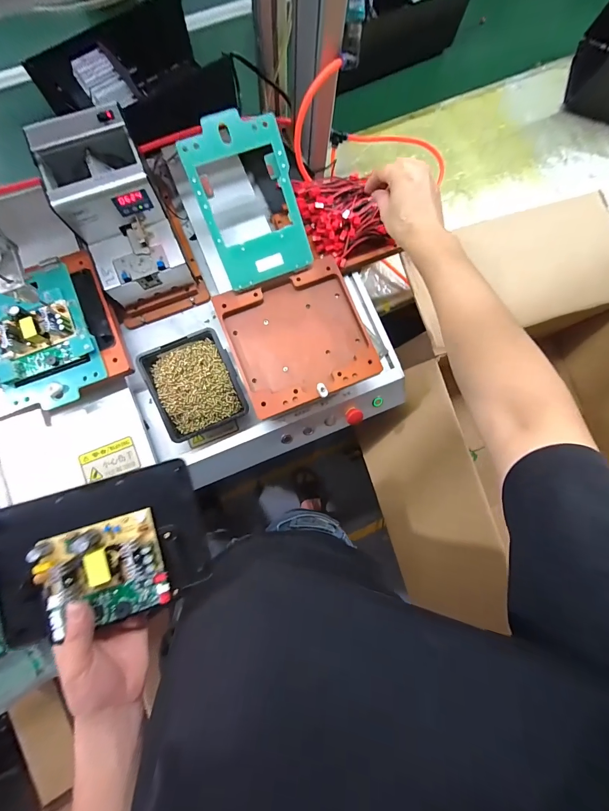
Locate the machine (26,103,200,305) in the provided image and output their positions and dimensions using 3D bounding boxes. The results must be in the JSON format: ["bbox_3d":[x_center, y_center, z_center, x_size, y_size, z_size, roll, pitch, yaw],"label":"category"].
[{"bbox_3d":[-0.264,-0.275,0.471,0.120,0.125,0.201,-21,85,-5],"label":"machine"}]

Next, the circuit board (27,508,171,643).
[{"bbox_3d":[-0.186,0.155,0.299,0.095,0.034,0.090,-17,84,-5],"label":"circuit board"}]

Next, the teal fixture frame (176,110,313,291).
[{"bbox_3d":[-0.074,-0.280,0.454,0.129,0.013,0.199,-21,113,-7],"label":"teal fixture frame"}]

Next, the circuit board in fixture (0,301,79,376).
[{"bbox_3d":[-0.366,-0.097,0.445,0.097,0.026,0.078,-23,85,-6],"label":"circuit board in fixture"}]

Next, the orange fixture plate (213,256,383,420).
[{"bbox_3d":[-0.010,-0.103,0.496,0.196,0.024,0.189,-22,85,-5],"label":"orange fixture plate"}]

